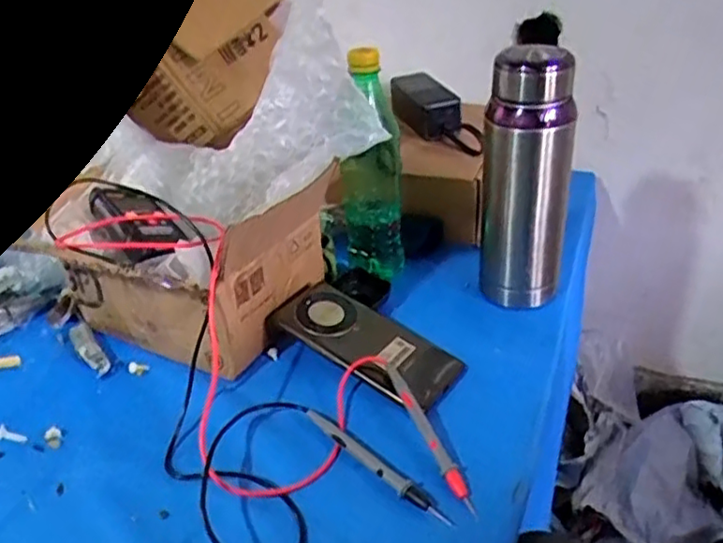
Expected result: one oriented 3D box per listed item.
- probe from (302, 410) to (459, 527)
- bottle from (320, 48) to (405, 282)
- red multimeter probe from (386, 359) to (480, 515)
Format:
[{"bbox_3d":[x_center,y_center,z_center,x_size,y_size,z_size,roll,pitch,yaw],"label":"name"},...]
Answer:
[{"bbox_3d":[0.008,0.141,0.485,0.014,0.007,0.146,-29,40,-34],"label":"probe"},{"bbox_3d":[-0.003,-0.104,0.672,0.084,0.231,0.089,-5,32,-1],"label":"bottle"},{"bbox_3d":[0.051,0.122,0.497,0.012,0.022,0.140,-14,34,-16],"label":"red multimeter probe"}]

